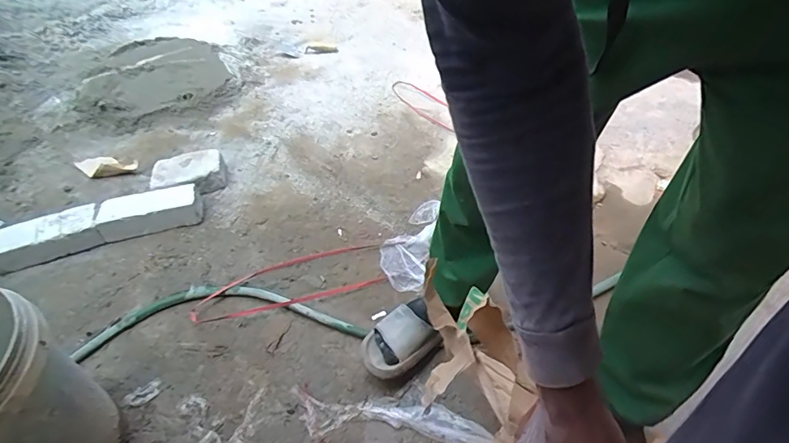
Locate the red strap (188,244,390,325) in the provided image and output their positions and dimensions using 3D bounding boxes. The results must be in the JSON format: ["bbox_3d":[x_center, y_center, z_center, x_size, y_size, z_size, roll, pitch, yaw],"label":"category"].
[{"bbox_3d":[-0.263,0.150,1.123,0.463,0.022,0.153,-15,45,-11],"label":"red strap"}]

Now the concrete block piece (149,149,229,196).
[{"bbox_3d":[-0.630,-0.137,1.394,0.214,0.068,0.200,-20,46,-16],"label":"concrete block piece"}]

